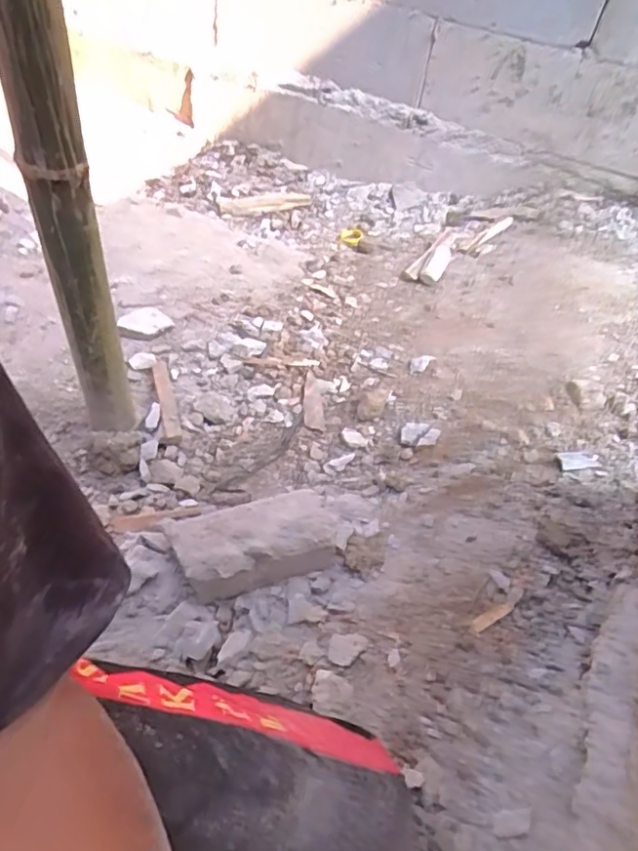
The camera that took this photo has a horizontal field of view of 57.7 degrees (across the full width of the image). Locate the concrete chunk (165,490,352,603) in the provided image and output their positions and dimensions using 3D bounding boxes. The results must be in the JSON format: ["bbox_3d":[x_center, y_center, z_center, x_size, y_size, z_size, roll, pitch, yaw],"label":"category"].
[{"bbox_3d":[-0.077,0.152,0.790,0.238,0.069,0.115,-9,51,-14],"label":"concrete chunk"}]

